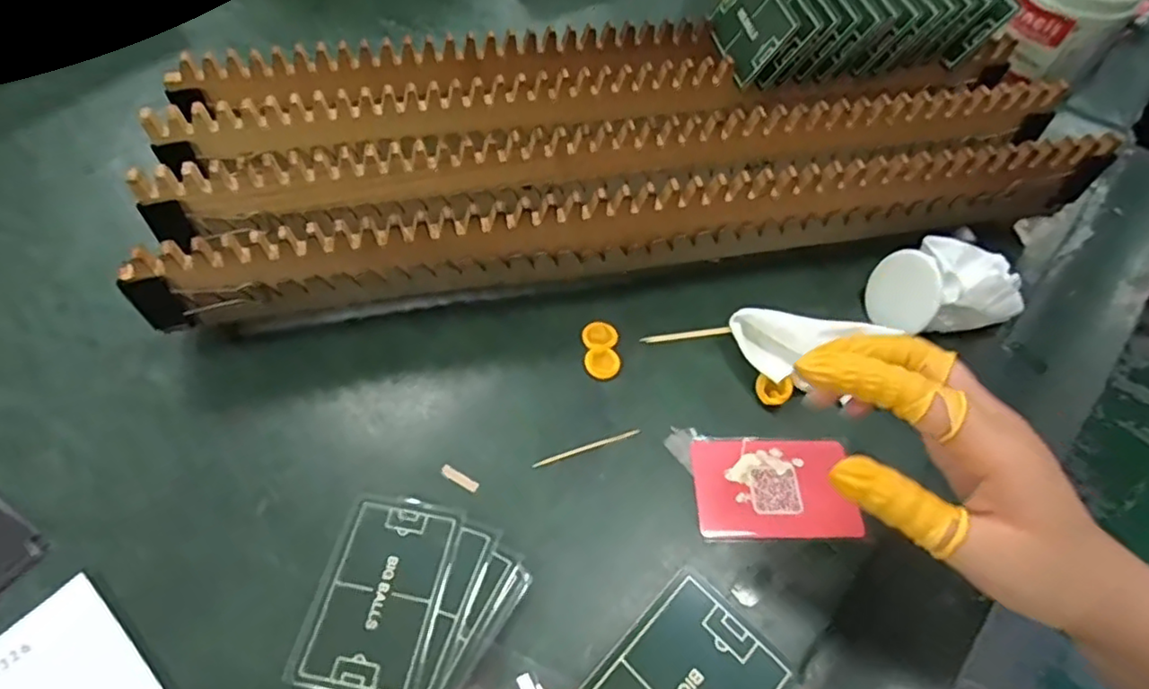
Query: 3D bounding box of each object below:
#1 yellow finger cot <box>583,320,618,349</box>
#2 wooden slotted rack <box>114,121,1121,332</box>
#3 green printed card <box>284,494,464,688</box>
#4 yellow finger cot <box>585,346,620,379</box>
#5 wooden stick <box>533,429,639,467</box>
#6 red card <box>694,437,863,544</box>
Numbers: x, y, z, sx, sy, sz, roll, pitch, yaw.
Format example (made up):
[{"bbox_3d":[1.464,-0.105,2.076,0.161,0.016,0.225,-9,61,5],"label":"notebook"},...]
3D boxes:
[{"bbox_3d":[0.016,-0.006,0.389,0.021,0.005,0.022,1,57,-2],"label":"yellow finger cot"},{"bbox_3d":[0.045,-0.089,0.383,0.569,0.055,0.071,-8,58,-8],"label":"wooden slotted rack"},{"bbox_3d":[-0.091,0.115,0.297,0.056,0.004,0.086,11,57,4],"label":"green printed card"},{"bbox_3d":[0.016,0.011,0.378,0.019,0.005,0.021,-32,64,-21],"label":"yellow finger cot"},{"bbox_3d":[0.007,0.057,0.350,0.061,0.004,0.004,-15,59,-12],"label":"wooden stick"},{"bbox_3d":[0.106,0.076,0.339,0.081,0.007,0.057,0,57,1],"label":"red card"}]

